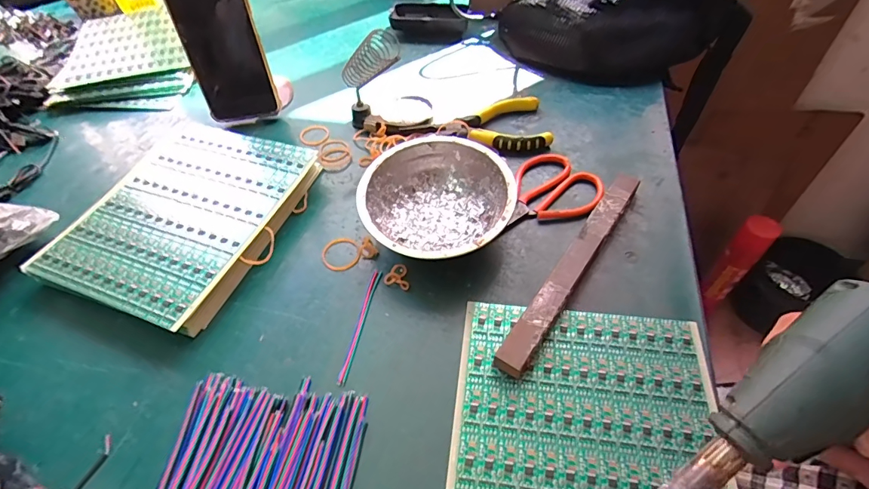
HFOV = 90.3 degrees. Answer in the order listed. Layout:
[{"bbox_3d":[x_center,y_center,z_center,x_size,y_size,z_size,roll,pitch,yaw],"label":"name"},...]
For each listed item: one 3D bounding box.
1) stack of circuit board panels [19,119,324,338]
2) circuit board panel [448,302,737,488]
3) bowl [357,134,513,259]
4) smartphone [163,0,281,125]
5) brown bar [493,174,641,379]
[{"bbox_3d":[-0.222,-0.027,0.396,0.176,0.029,0.203,14,53,15],"label":"stack of circuit board panels"},{"bbox_3d":[0.093,0.125,0.264,0.161,0.005,0.191,4,51,8],"label":"circuit board panel"},{"bbox_3d":[0.002,-0.034,0.373,0.125,0.045,0.122,-2,51,3],"label":"bowl"},{"bbox_3d":[-0.225,-0.213,0.456,0.077,0.175,0.009,-10,39,-5],"label":"smartphone"},{"bbox_3d":[0.112,0.014,0.343,0.021,0.019,0.211,28,58,24],"label":"brown bar"}]

